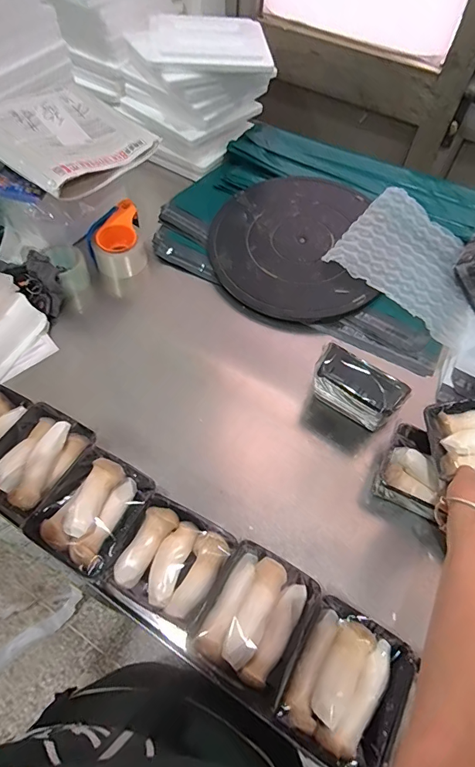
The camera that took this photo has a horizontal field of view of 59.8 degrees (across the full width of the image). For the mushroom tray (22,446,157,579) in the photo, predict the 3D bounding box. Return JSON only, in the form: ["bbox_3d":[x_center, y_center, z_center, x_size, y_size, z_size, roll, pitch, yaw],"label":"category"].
[{"bbox_3d":[-0.192,0.167,0.553,0.114,0.041,0.143,28,60,12],"label":"mushroom tray"}]

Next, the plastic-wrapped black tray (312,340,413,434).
[{"bbox_3d":[0.186,0.019,0.666,0.143,0.124,0.055,36,62,17],"label":"plastic-wrapped black tray"}]

